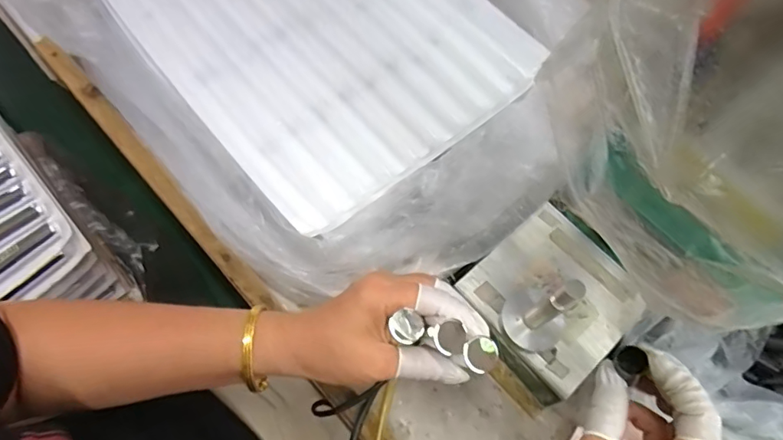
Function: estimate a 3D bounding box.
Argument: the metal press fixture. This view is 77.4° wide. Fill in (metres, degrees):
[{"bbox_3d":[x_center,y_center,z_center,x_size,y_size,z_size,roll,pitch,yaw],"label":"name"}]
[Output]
[{"bbox_3d":[0.137,0.054,0.389,0.133,0.136,0.122,-38,72,-18],"label":"metal press fixture"}]

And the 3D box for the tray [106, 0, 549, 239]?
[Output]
[{"bbox_3d":[-0.074,-0.203,0.517,0.323,0.035,0.396,-37,72,-18],"label":"tray"}]

